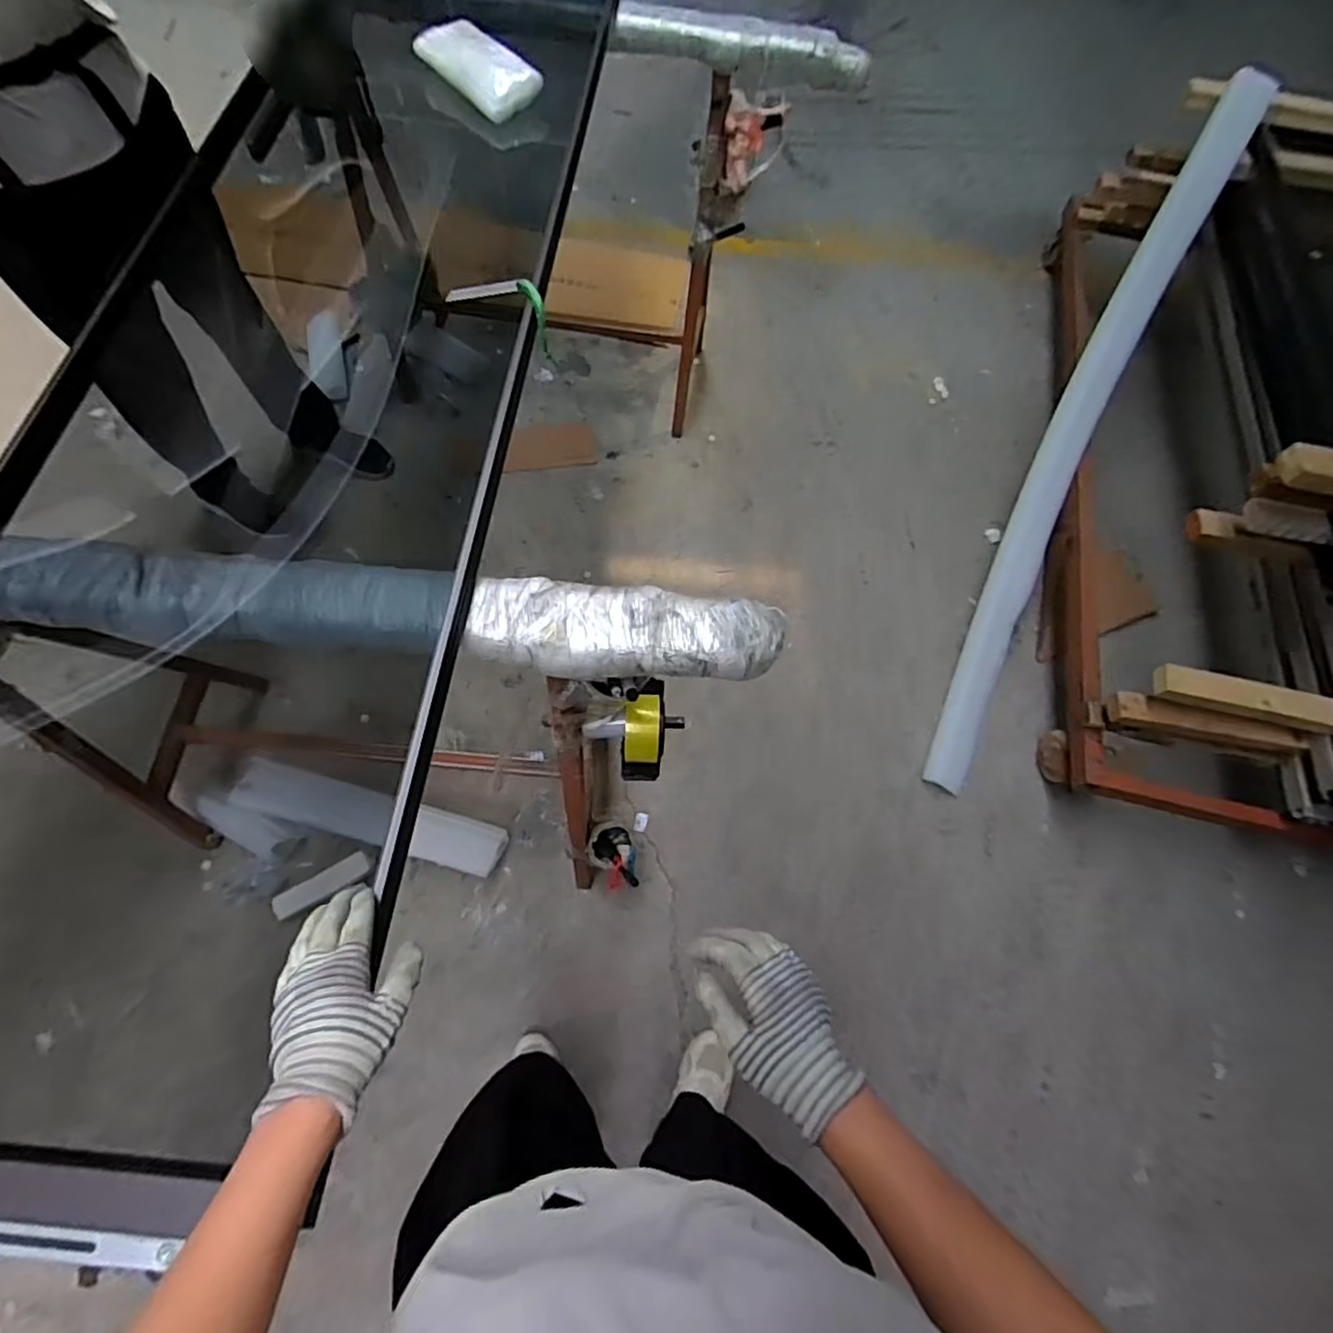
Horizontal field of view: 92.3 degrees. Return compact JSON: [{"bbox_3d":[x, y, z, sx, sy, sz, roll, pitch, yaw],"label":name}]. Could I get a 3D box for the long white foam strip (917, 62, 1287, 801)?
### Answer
[{"bbox_3d":[0.937,-0.467,1.478,0.114,0.194,1.601,22,96,7],"label":"long white foam strip"}]

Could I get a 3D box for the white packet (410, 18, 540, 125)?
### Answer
[{"bbox_3d":[-0.281,-0.893,0.961,0.102,0.043,0.189,-42,75,-18],"label":"white packet"}]

